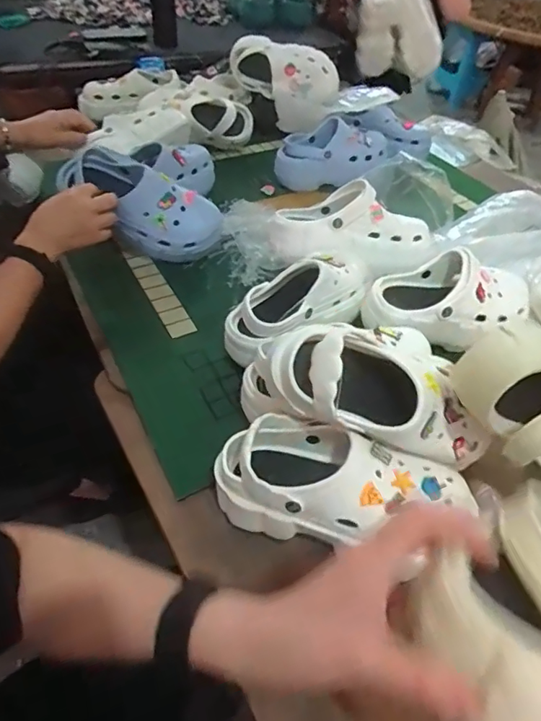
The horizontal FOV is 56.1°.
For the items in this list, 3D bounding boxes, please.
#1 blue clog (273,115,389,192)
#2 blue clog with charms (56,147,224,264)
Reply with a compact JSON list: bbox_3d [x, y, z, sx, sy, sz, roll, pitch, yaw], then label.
[{"bbox_3d":[0.130,-0.432,1.070,0.241,0.103,0.120,-14,50,-18],"label":"blue clog"},{"bbox_3d":[-0.215,-0.248,0.826,0.255,0.136,0.118,34,50,-1],"label":"blue clog with charms"}]

